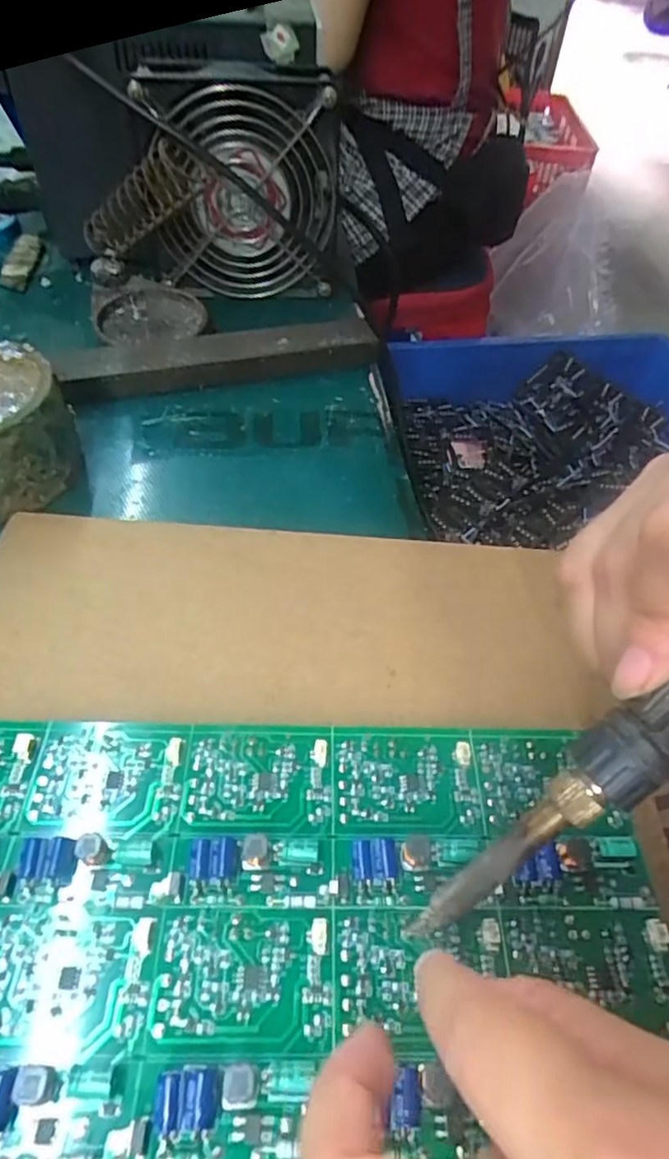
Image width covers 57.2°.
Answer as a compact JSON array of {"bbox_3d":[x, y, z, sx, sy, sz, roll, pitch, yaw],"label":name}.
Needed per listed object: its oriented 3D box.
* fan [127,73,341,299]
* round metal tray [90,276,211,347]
[{"bbox_3d":[-0.051,-0.227,0.364,0.107,0.112,0.031,1,49,-3],"label":"fan"},{"bbox_3d":[-0.115,-0.165,0.380,0.063,0.019,0.062,2,49,-2],"label":"round metal tray"}]

